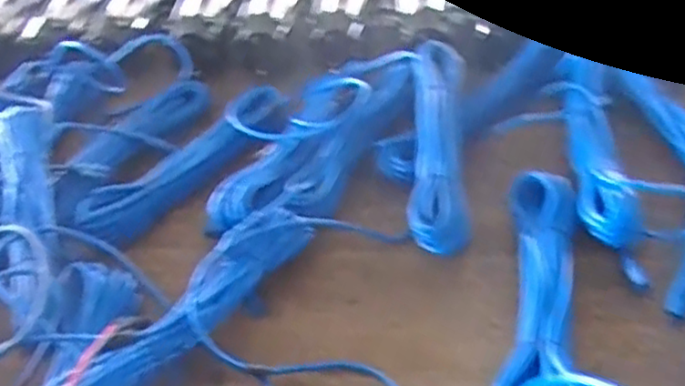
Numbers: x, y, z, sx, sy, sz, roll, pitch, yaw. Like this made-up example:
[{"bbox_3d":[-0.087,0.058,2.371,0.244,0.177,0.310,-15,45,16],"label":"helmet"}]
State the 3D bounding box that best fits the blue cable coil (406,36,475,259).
[{"bbox_3d":[0.129,-0.077,0.893,0.080,0.073,0.347,1,43,9],"label":"blue cable coil"}]

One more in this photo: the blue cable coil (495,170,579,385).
[{"bbox_3d":[0.216,0.109,0.731,0.081,0.045,0.345,6,44,13],"label":"blue cable coil"}]

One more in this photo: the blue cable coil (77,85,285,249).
[{"bbox_3d":[-0.211,-0.041,0.943,0.089,0.053,0.349,28,53,32],"label":"blue cable coil"}]

